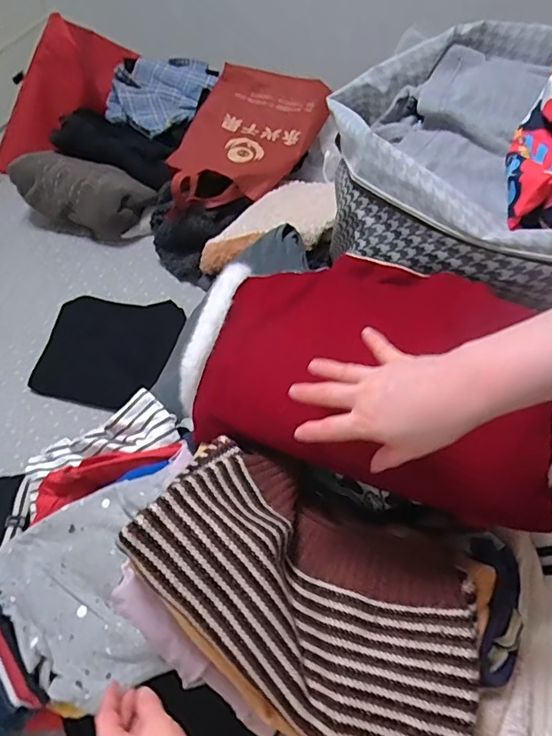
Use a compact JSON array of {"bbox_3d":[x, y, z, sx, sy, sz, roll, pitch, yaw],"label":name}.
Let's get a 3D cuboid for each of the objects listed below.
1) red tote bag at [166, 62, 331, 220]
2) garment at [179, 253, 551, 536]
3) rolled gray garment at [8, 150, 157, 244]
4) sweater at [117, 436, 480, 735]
[{"bbox_3d":[-0.081,-0.570,1.310,0.310,0.092,0.503,21,71,8],"label":"red tote bag"},{"bbox_3d":[0.103,-0.005,0.544,0.397,0.134,0.219,17,57,17],"label":"garment"},{"bbox_3d":[-0.507,-0.467,1.416,0.404,0.184,0.173,19,57,19],"label":"rolled gray garment"},{"bbox_3d":[0.035,0.208,0.489,0.327,0.110,0.205,18,57,18],"label":"sweater"}]

